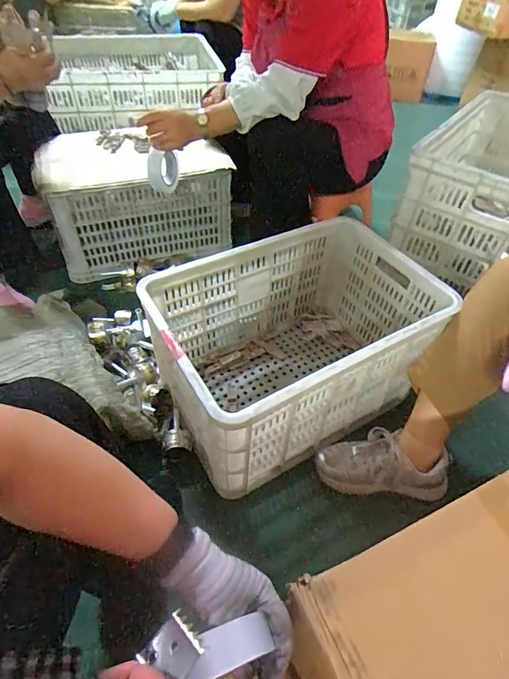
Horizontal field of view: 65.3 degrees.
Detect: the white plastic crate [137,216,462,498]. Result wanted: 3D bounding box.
[{"bbox_3d":[0.087,0.028,0.902,0.558,0.372,0.387,-21,53,-22],"label":"white plastic crate"}]

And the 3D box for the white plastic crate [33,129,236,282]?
[{"bbox_3d":[-0.362,-0.433,1.263,0.522,0.282,0.322,-13,50,-15],"label":"white plastic crate"}]

